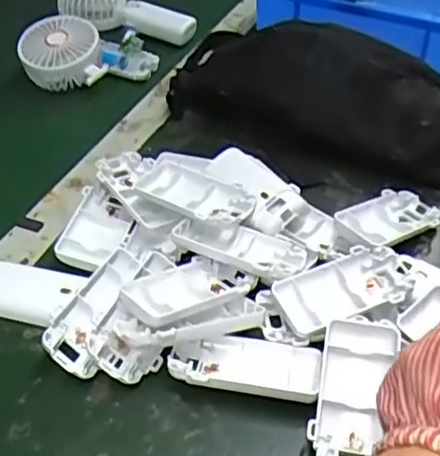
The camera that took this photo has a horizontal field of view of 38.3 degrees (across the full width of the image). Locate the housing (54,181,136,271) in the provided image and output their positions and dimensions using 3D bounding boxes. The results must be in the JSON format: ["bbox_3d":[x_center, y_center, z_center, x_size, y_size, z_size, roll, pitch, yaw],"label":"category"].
[{"bbox_3d":[-0.093,-0.002,0.501,0.049,0.016,0.082,7,43,7],"label":"housing"}]

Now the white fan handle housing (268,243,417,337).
[{"bbox_3d":[0.088,0.045,0.432,0.098,0.026,0.048,-19,47,-20],"label":"white fan handle housing"}]

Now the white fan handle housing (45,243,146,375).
[{"bbox_3d":[-0.084,0.052,0.429,0.032,0.029,0.098,9,44,9],"label":"white fan handle housing"}]

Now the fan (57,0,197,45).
[{"bbox_3d":[-0.117,-0.277,0.811,0.177,0.049,0.082,19,46,19],"label":"fan"}]

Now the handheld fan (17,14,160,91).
[{"bbox_3d":[-0.148,-0.200,0.719,0.146,0.056,0.085,-9,44,-10],"label":"handheld fan"}]

